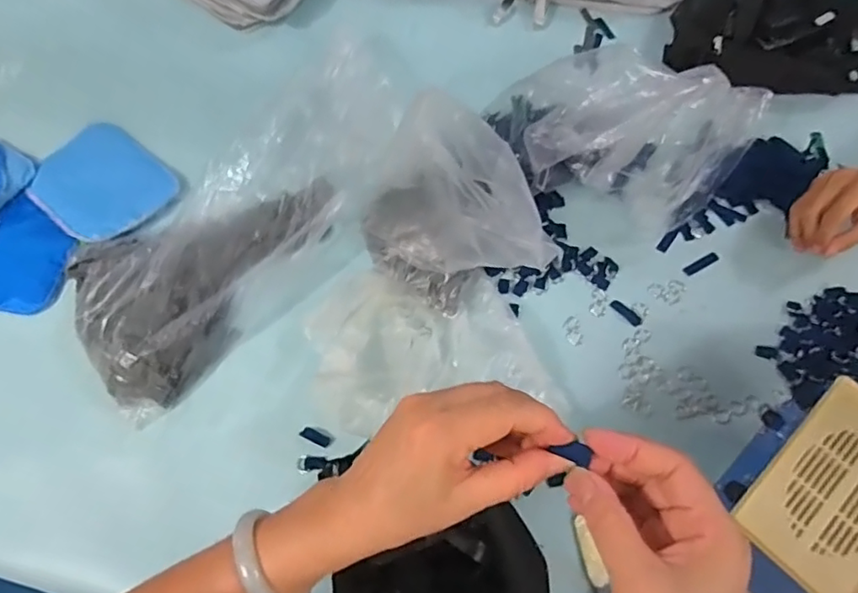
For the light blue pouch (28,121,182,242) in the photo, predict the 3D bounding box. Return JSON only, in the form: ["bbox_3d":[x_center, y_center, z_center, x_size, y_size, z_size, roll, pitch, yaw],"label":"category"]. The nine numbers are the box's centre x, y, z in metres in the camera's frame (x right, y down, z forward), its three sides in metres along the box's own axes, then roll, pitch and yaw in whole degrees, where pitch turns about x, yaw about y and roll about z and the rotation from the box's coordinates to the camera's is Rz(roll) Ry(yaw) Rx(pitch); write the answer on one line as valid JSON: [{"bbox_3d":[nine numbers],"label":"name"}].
[{"bbox_3d":[-0.451,-0.159,0.790,0.191,0.022,0.148,37,73,16],"label":"light blue pouch"}]

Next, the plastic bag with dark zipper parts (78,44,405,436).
[{"bbox_3d":[-0.219,-0.109,0.744,0.230,0.081,0.533,38,73,17],"label":"plastic bag with dark zipper parts"}]

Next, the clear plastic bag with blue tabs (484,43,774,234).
[{"bbox_3d":[0.235,-0.205,0.713,0.307,0.123,0.170,13,68,8],"label":"clear plastic bag with blue tabs"}]

